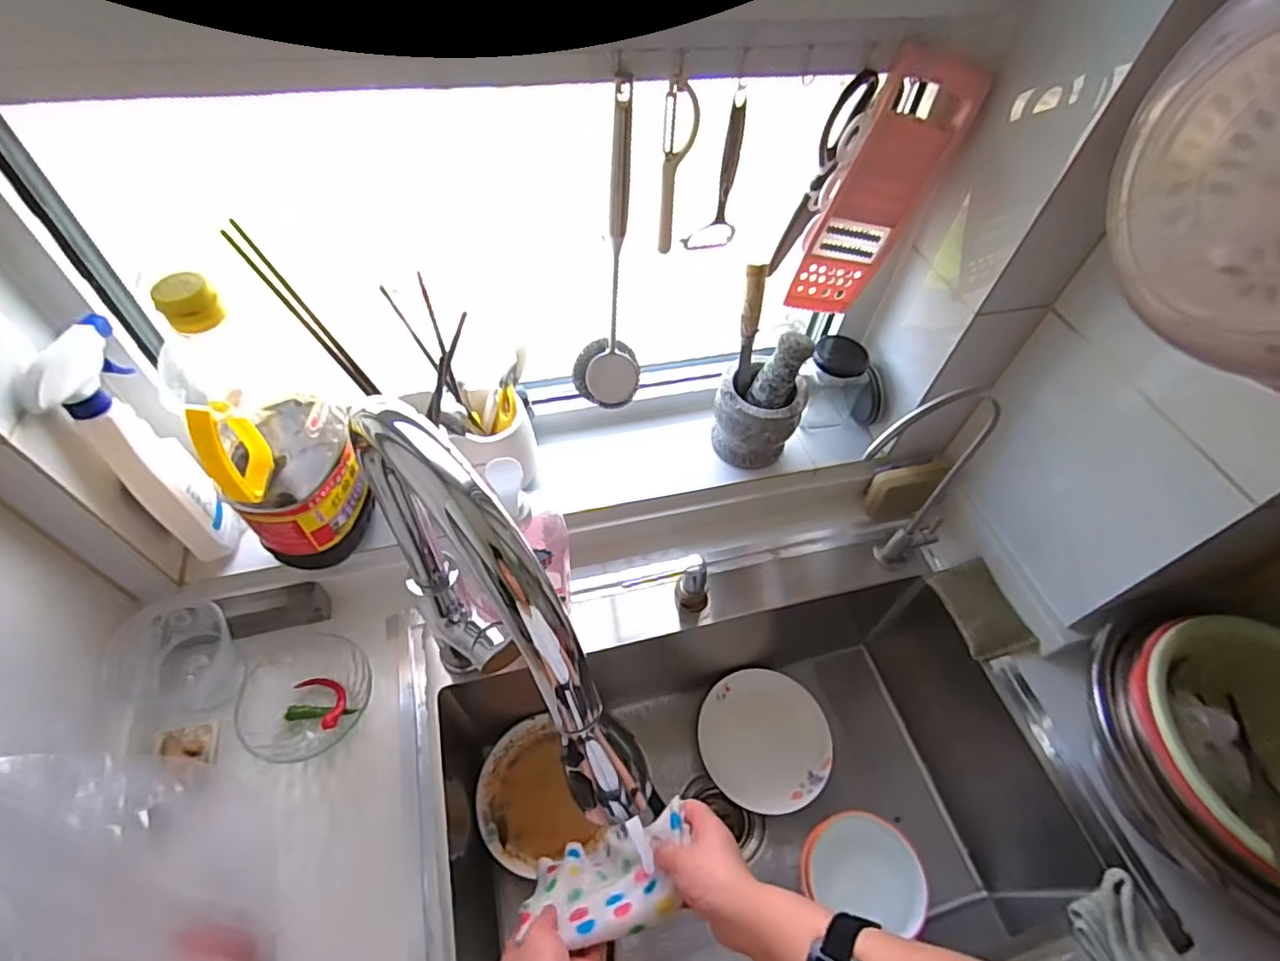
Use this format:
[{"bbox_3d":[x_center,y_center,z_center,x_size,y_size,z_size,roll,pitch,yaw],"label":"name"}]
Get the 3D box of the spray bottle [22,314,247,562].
[{"bbox_3d":[-0.446,-0.024,0.548,0.071,0.232,0.085,-37,65,-27],"label":"spray bottle"}]

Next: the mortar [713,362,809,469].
[{"bbox_3d":[0.139,-0.072,0.730,0.101,0.104,0.084,19,55,9],"label":"mortar"}]

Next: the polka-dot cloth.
[{"bbox_3d":[-0.031,0.362,0.545,0.142,0.124,0.087,-6,55,-9],"label":"polka-dot cloth"}]

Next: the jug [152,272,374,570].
[{"bbox_3d":[-0.321,-0.036,0.529,0.103,0.294,0.101,-14,57,-14],"label":"jug"}]

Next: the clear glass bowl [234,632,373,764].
[{"bbox_3d":[-0.327,0.216,0.595,0.116,0.044,0.123,2,54,-3],"label":"clear glass bowl"}]

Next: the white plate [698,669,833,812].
[{"bbox_3d":[0.164,0.340,0.792,0.166,0.028,0.165,2,54,-3],"label":"white plate"}]

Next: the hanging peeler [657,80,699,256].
[{"bbox_3d":[0.032,-0.277,0.539,0.028,0.146,0.025,11,54,3],"label":"hanging peeler"}]

